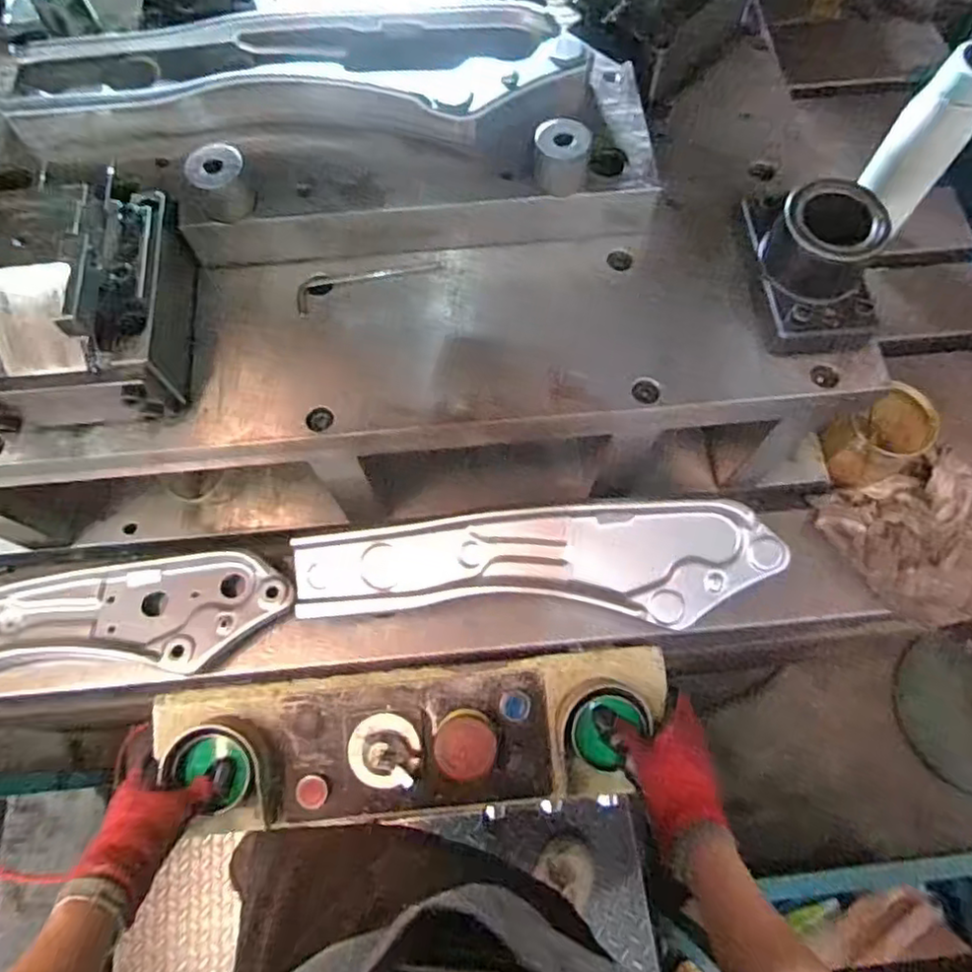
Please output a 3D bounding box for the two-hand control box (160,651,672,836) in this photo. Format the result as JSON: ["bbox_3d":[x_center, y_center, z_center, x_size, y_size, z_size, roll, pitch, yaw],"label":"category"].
[{"bbox_3d":[-0.064,0.244,0.628,0.475,0.070,0.126,-6,69,-1],"label":"two-hand control box"}]

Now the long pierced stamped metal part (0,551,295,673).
[{"bbox_3d":[-0.400,0.128,0.637,0.414,0.031,0.116,-5,69,-1],"label":"long pierced stamped metal part"}]

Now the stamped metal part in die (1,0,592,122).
[{"bbox_3d":[-0.147,-0.349,0.520,0.435,0.031,0.136,1,69,1],"label":"stamped metal part in die"}]

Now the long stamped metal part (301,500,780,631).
[{"bbox_3d":[0.043,0.078,0.591,0.440,0.043,0.112,-3,69,-1],"label":"long stamped metal part"}]

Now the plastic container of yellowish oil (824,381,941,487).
[{"bbox_3d":[0.398,-0.045,0.664,0.097,0.072,0.074,-21,69,-23],"label":"plastic container of yellowish oil"}]

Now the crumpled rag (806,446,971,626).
[{"bbox_3d":[0.444,0.059,0.662,0.180,0.042,0.166,-16,69,-6],"label":"crumpled rag"}]

